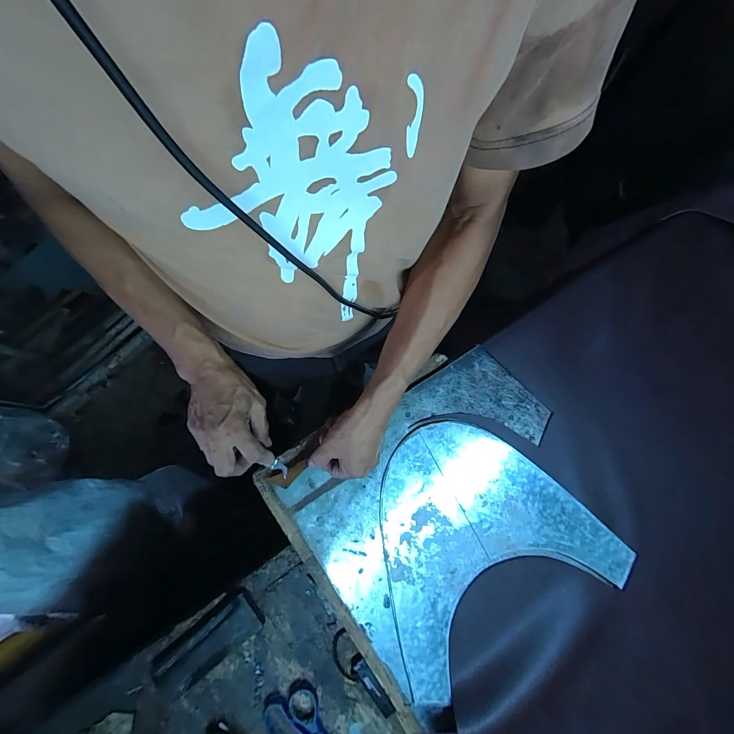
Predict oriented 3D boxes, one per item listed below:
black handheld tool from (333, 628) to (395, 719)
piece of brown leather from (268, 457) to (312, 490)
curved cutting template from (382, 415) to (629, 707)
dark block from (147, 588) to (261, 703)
[{"bbox_3d":[-0.007,0.411,0.444,0.039,0.020,0.117,-41,83,-7],"label":"black handheld tool"},{"bbox_3d":[-0.100,0.139,0.435,0.052,0.009,0.022,-31,81,-18],"label":"piece of brown leather"},{"bbox_3d":[0.139,0.223,0.454,0.316,0.010,0.293,-30,86,-6],"label":"curved cutting template"},{"bbox_3d":[-0.212,0.367,0.443,0.156,0.013,0.057,-40,83,-7],"label":"dark block"}]

